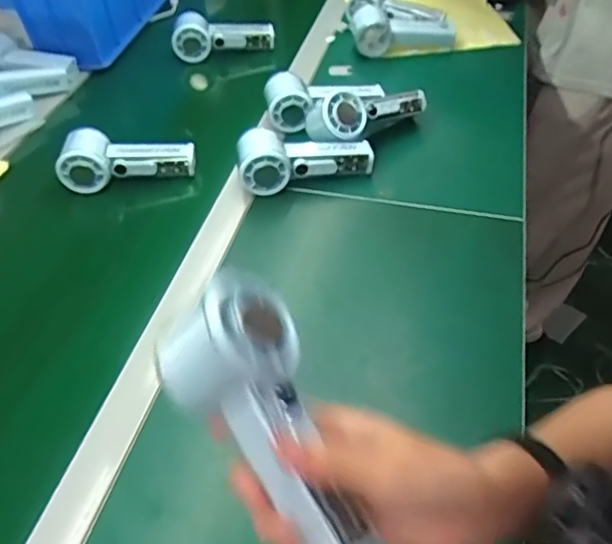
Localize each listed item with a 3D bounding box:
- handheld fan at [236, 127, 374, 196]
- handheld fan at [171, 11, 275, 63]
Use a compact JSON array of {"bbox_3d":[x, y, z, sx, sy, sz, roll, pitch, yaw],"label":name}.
[{"bbox_3d":[-0.001,-0.132,0.678,0.150,0.050,0.057,-9,46,-4],"label":"handheld fan"},{"bbox_3d":[-0.129,-0.369,0.932,0.155,0.069,0.042,-14,47,-9],"label":"handheld fan"}]

